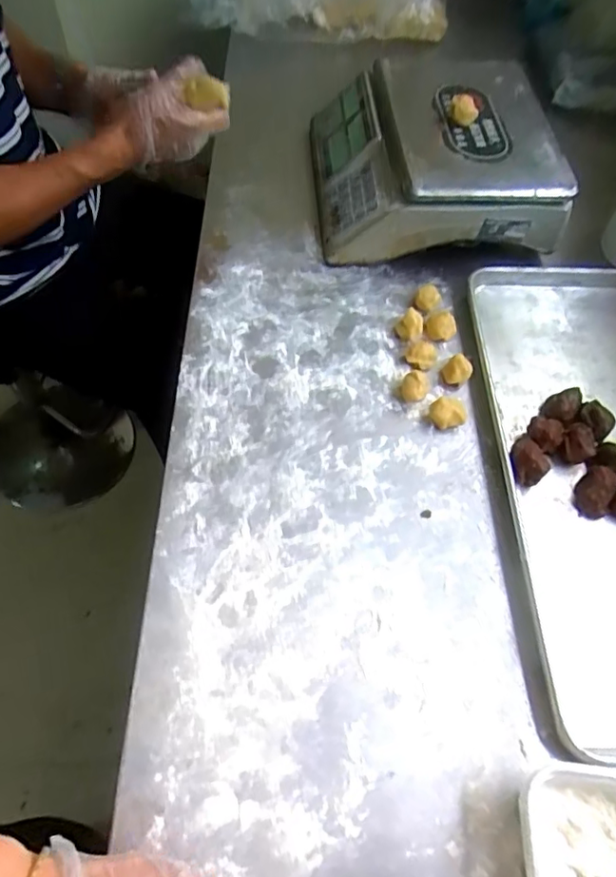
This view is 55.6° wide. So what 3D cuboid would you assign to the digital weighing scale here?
[{"bbox_3d":[0.178,-0.405,0.856,0.310,0.140,0.310,-4,62,-5],"label":"digital weighing scale"}]

